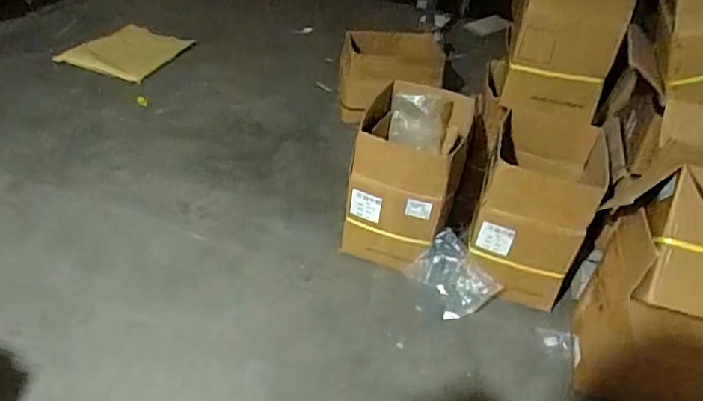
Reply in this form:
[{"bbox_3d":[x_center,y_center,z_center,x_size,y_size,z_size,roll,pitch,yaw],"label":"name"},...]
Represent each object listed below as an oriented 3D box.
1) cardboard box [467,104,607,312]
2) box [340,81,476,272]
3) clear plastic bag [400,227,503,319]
[{"bbox_3d":[0.605,0.010,1.878,0.331,0.446,0.461,21,39,16],"label":"cardboard box"},{"bbox_3d":[0.182,-0.087,1.920,0.330,0.476,0.403,16,38,10],"label":"box"},{"bbox_3d":[0.325,0.243,1.806,0.188,0.165,0.236,-18,45,-30],"label":"clear plastic bag"}]

